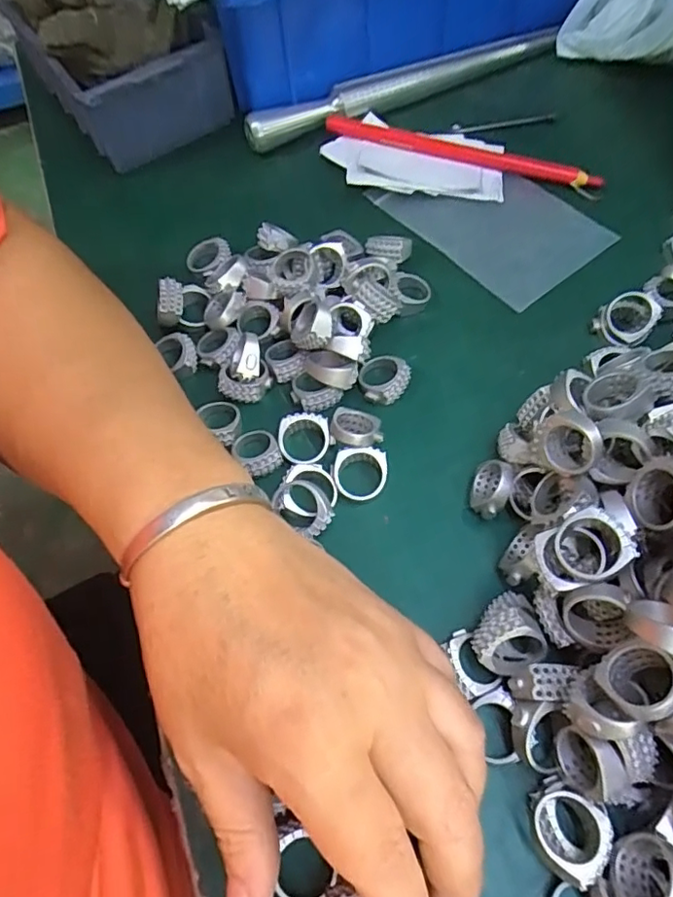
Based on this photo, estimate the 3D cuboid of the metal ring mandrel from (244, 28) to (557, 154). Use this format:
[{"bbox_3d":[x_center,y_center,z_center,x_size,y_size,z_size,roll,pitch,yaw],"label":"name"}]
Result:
[{"bbox_3d":[0.044,-0.232,0.364,0.211,0.020,0.021,-21,63,-7],"label":"metal ring mandrel"}]

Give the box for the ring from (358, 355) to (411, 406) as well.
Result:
[{"bbox_3d":[0.023,-0.033,0.271,0.024,0.011,0.023,-2,61,4],"label":"ring"}]

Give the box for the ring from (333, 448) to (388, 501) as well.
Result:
[{"bbox_3d":[0.011,0.011,0.249,0.023,0.012,0.020,-6,61,1],"label":"ring"}]

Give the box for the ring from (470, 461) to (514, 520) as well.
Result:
[{"bbox_3d":[0.064,0.017,0.237,0.014,0.021,0.022,14,64,12],"label":"ring"}]

